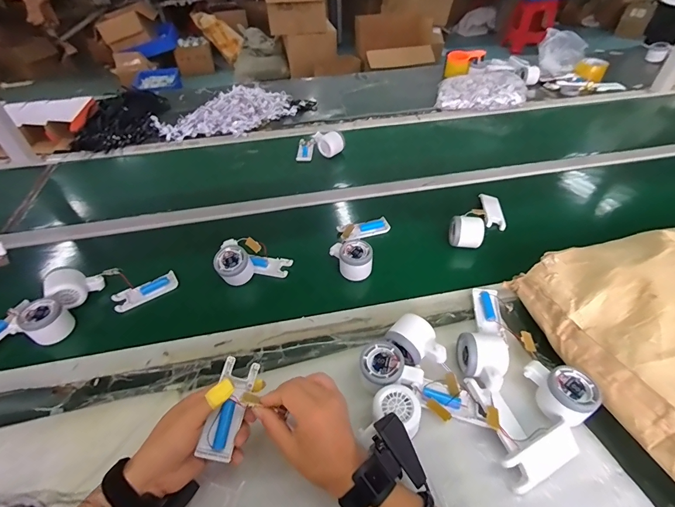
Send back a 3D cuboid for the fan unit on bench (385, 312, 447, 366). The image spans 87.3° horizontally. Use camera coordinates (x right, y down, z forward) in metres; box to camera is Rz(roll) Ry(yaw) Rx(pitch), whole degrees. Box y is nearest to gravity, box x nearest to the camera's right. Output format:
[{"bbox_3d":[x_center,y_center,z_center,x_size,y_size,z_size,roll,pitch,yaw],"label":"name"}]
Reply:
[{"bbox_3d":[0.114,0.136,0.508,0.058,0.054,0.081,-30,50,-24],"label":"fan unit on bench"}]

